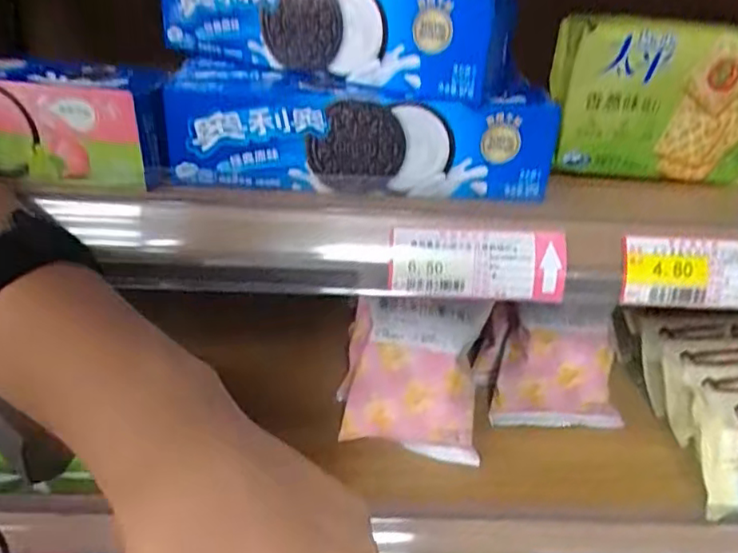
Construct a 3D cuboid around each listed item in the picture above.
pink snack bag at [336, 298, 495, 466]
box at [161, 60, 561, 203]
[{"bbox_3d":[0.033,0.076,0.500,0.115,0.114,0.065,9,31,8],"label":"pink snack bag"},{"bbox_3d":[-0.004,-0.080,0.340,0.203,0.055,0.057,3,31,-4],"label":"box"}]

